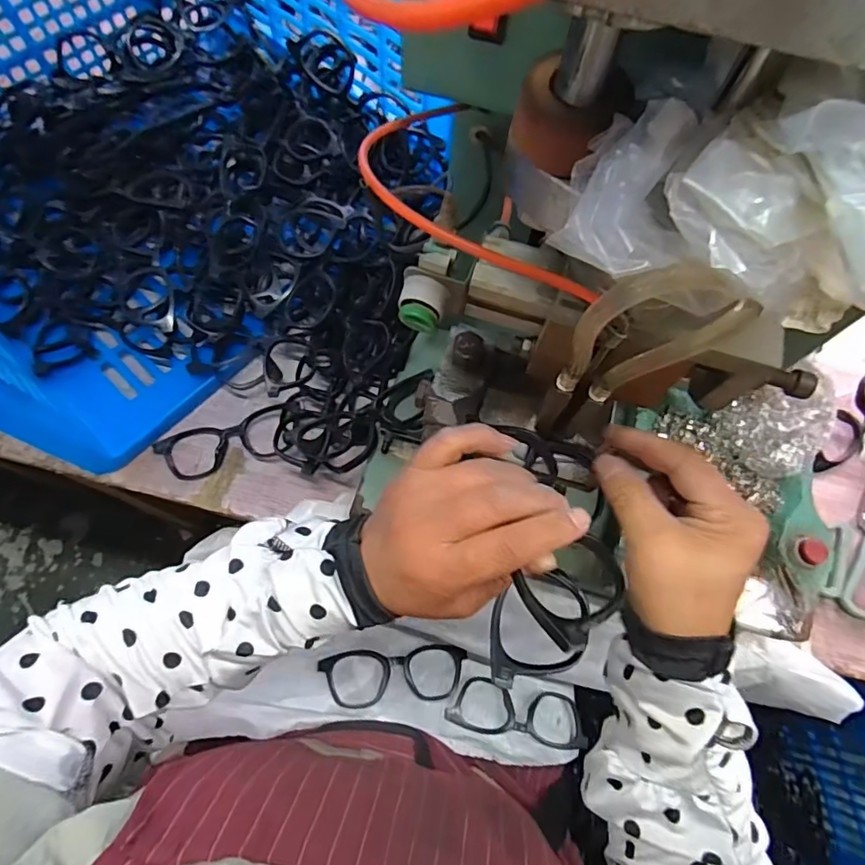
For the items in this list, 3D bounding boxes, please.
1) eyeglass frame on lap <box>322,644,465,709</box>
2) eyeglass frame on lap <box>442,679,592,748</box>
[{"bbox_3d":[-0.032,0.227,0.496,0.141,0.019,0.049,4,68,-15],"label":"eyeglass frame on lap"},{"bbox_3d":[0.084,0.272,0.517,0.143,0.015,0.047,16,69,-10],"label":"eyeglass frame on lap"}]

